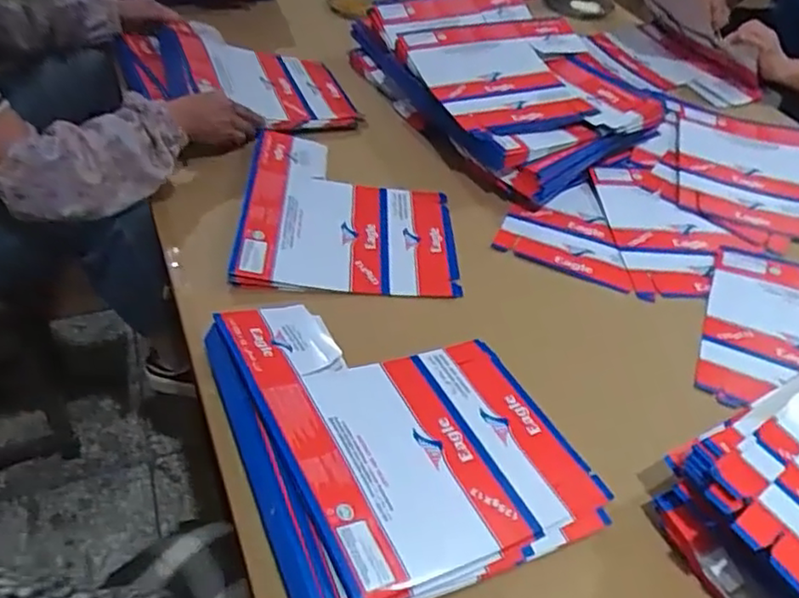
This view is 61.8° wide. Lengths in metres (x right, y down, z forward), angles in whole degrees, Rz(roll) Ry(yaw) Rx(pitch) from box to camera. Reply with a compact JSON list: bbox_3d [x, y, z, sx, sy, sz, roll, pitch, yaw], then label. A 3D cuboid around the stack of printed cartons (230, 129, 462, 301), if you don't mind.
[{"bbox_3d":[-0.078,-0.134,0.979,0.291,0.033,0.348,2,44,-6],"label":"stack of printed cartons"}]

